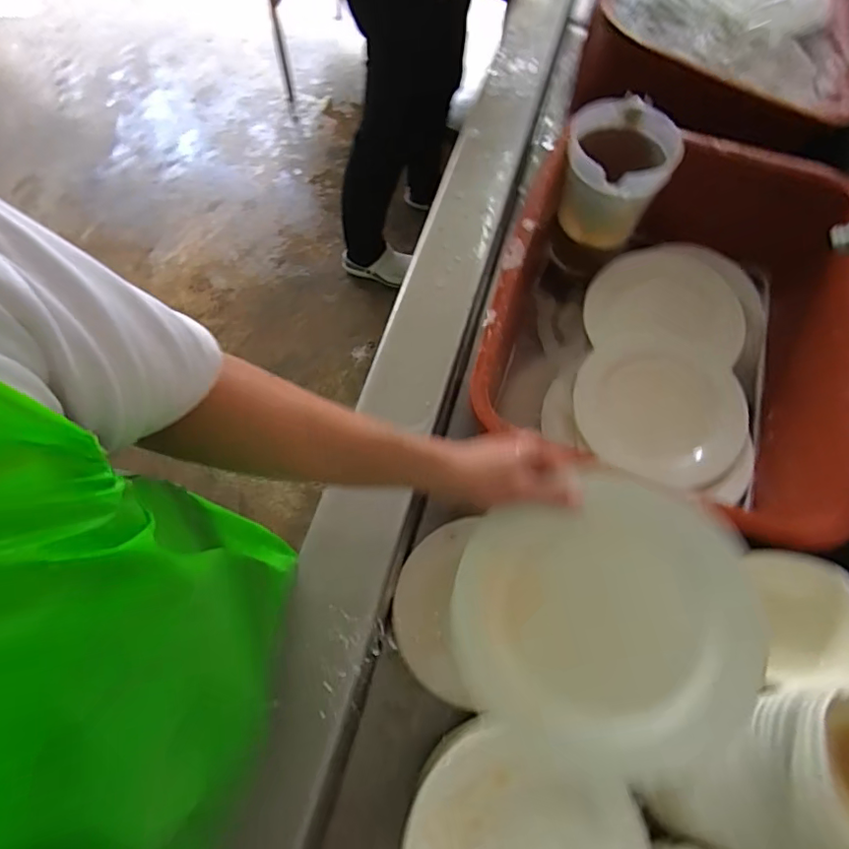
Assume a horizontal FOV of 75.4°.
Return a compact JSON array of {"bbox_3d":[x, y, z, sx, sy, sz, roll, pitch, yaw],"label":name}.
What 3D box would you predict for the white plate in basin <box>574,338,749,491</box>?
[{"bbox_3d":[0.334,-0.025,0.783,0.228,0.025,0.217,1,66,-2],"label":"white plate in basin"}]

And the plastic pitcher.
[{"bbox_3d":[0.265,-0.349,0.787,0.143,0.137,0.149,19,67,6],"label":"plastic pitcher"}]

